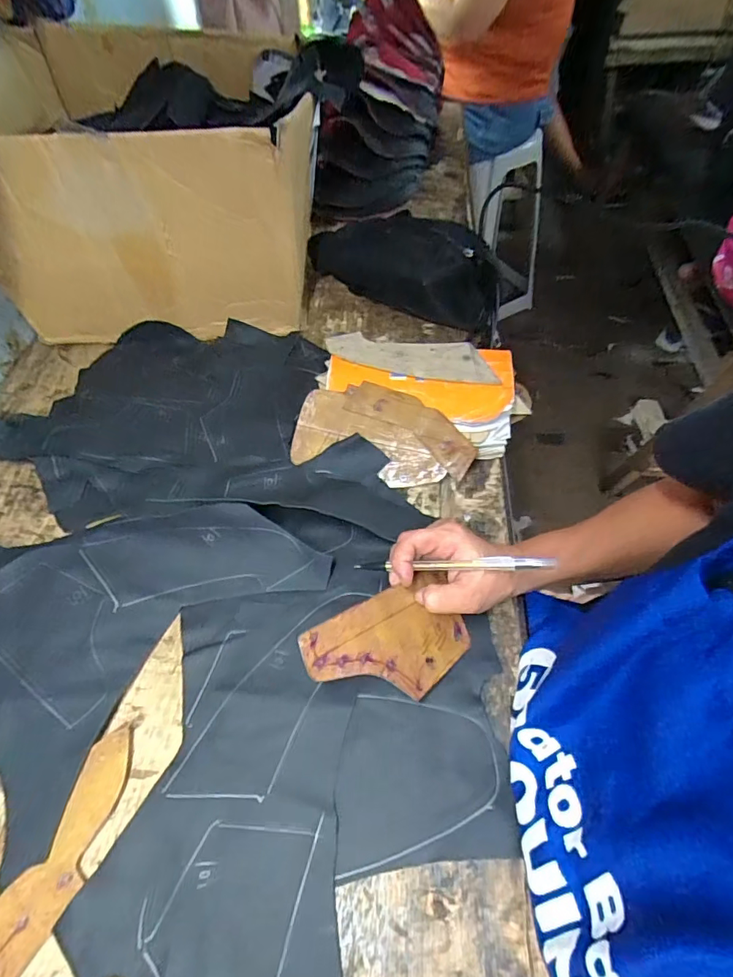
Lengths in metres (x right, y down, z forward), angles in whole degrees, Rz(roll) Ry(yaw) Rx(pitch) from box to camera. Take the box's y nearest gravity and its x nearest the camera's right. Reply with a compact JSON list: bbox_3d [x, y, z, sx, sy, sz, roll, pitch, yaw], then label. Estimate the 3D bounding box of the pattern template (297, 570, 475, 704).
[{"bbox_3d":[0.020,0.119,0.367,0.132,0.004,0.079,-21,80,-36],"label":"pattern template"}]

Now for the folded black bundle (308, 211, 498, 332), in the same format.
[{"bbox_3d":[0.047,-0.310,0.670,0.267,0.132,0.072,11,55,7],"label":"folded black bundle"}]

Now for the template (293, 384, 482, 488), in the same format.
[{"bbox_3d":[0.018,-0.058,0.505,0.183,0.007,0.097,13,82,9],"label":"template"}]

